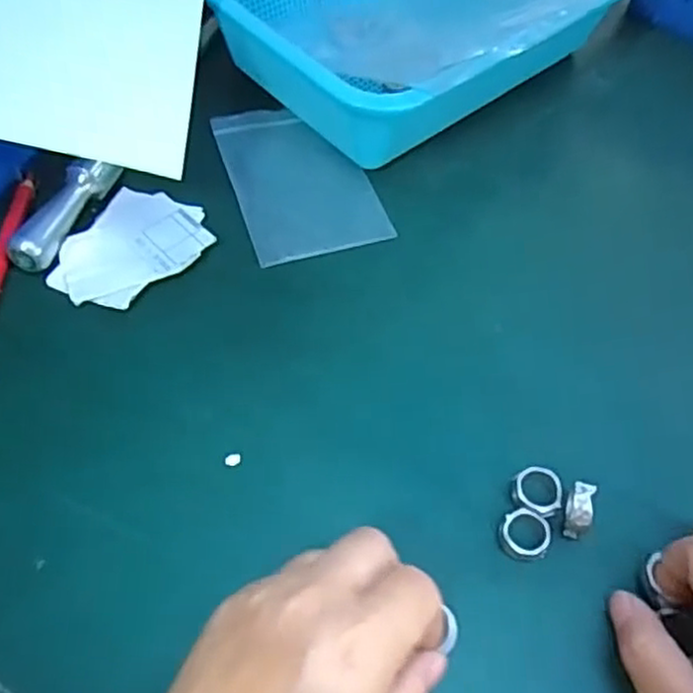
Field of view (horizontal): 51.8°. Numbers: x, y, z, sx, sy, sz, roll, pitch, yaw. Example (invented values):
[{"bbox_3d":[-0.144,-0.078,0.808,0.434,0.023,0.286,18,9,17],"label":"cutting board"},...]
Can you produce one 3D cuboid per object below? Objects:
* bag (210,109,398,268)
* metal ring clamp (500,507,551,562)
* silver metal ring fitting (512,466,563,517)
[{"bbox_3d":[-0.030,-0.104,0.433,0.079,0.004,0.126,-14,59,-14],"label":"bag"},{"bbox_3d":[0.077,0.080,0.307,0.021,0.004,0.021,1,56,-2],"label":"metal ring clamp"},{"bbox_3d":[0.085,0.064,0.319,0.022,0.005,0.022,1,56,-2],"label":"silver metal ring fitting"}]

